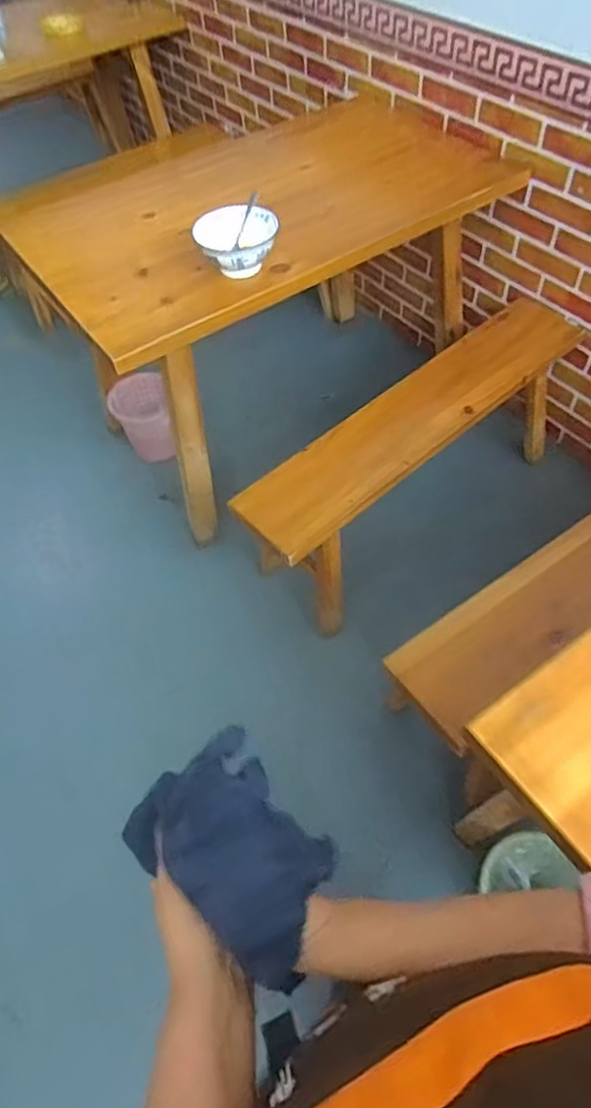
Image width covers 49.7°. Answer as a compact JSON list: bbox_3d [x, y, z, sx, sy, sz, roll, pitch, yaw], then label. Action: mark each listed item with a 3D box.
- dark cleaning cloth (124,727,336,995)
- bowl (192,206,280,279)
[{"bbox_3d":[-0.038,0.201,0.443,0.102,0.067,0.156,-39,61,-22],"label":"dark cleaning cloth"},{"bbox_3d":[-0.128,-0.686,1.422,0.176,0.105,0.176,-2,54,2],"label":"bowl"}]

